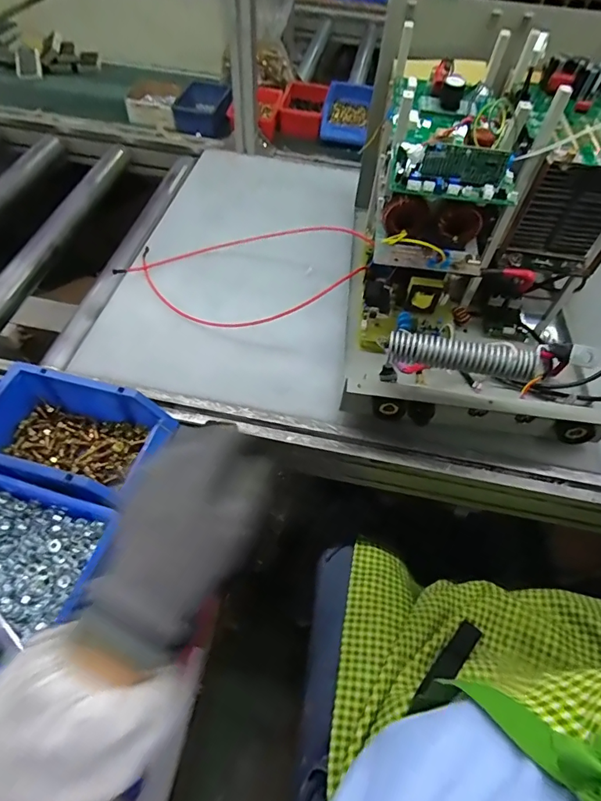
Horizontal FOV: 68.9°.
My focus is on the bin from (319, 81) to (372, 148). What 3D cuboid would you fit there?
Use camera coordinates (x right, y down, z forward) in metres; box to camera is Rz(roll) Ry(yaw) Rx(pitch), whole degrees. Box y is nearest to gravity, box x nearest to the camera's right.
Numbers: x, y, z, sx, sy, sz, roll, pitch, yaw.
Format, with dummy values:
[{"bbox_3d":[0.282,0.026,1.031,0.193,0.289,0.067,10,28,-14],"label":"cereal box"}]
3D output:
[{"bbox_3d":[0.099,-0.622,0.953,0.099,0.071,0.139,9,56,3],"label":"bin"}]

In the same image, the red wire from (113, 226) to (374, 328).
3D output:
[{"bbox_3d":[-0.096,-0.193,0.657,0.340,0.084,0.178,8,50,-1],"label":"red wire"}]

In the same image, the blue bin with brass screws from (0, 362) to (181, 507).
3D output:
[{"bbox_3d":[-0.241,0.043,0.466,0.181,0.081,0.115,14,56,6],"label":"blue bin with brass screws"}]

